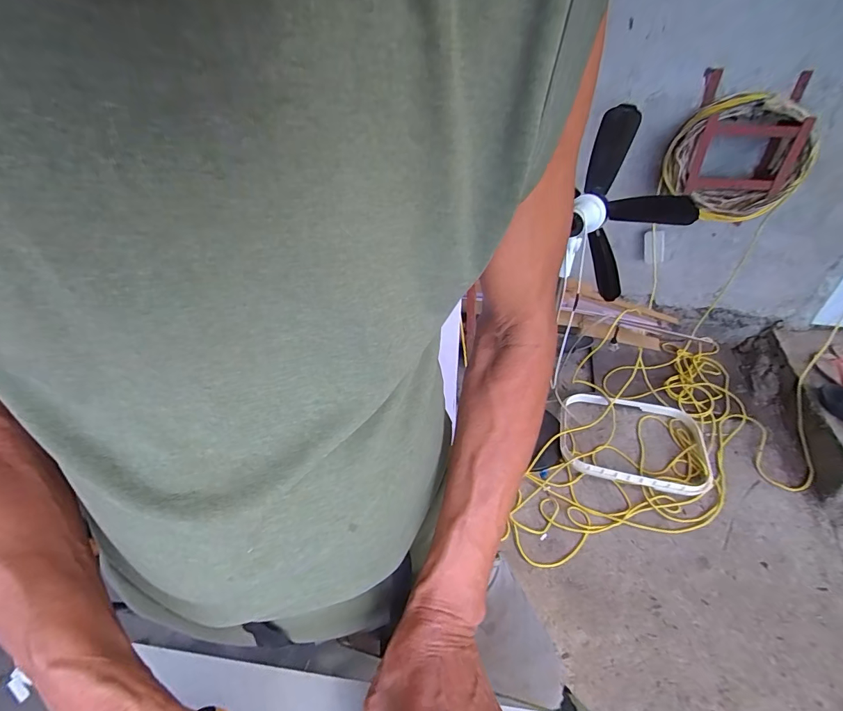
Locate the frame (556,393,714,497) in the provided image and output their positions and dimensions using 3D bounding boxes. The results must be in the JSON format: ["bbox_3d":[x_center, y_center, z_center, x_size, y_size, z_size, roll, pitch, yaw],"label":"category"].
[{"bbox_3d":[0.702,0.275,1.347,0.459,0.068,0.365,8,44,14],"label":"frame"}]

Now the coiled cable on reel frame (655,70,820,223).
[{"bbox_3d":[0.842,-0.538,1.083,0.307,0.306,0.181,10,43,15],"label":"coiled cable on reel frame"}]

